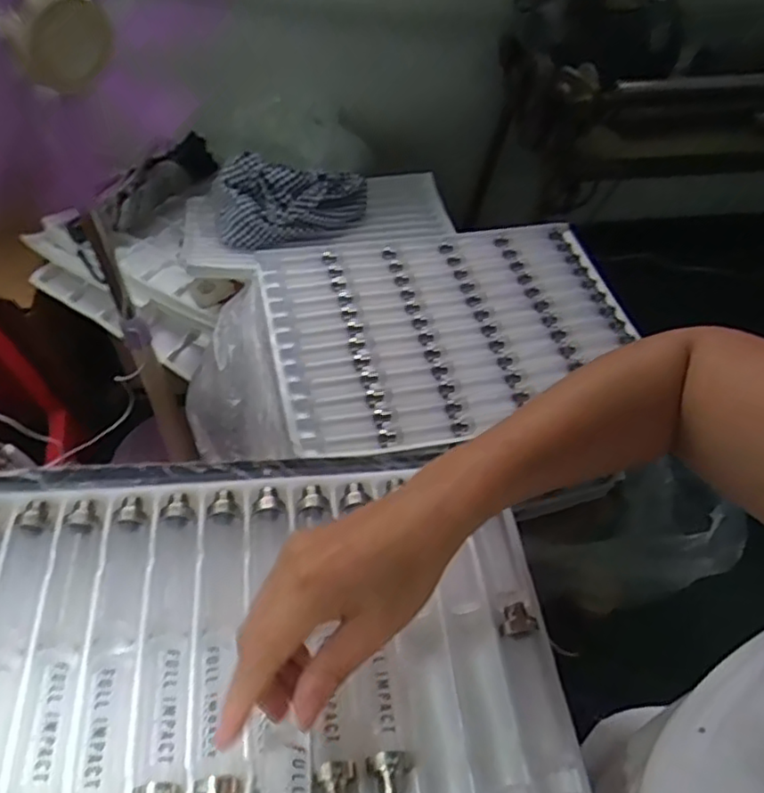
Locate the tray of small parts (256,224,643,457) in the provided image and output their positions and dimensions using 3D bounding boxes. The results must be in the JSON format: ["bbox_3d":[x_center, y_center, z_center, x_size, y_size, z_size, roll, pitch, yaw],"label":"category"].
[{"bbox_3d":[0.089,-0.103,0.817,0.452,0.017,0.337,-14,53,-14],"label":"tray of small parts"}]

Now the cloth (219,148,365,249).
[{"bbox_3d":[-0.140,-0.324,1.053,0.247,0.124,0.114,-8,52,-10],"label":"cloth"}]

